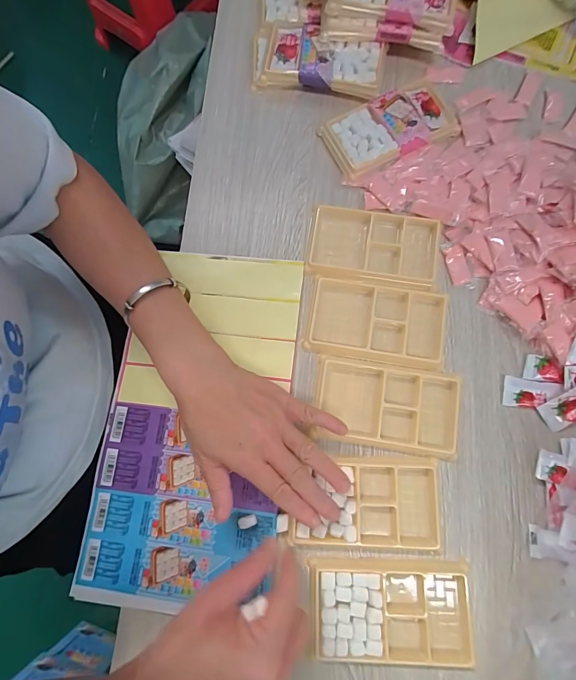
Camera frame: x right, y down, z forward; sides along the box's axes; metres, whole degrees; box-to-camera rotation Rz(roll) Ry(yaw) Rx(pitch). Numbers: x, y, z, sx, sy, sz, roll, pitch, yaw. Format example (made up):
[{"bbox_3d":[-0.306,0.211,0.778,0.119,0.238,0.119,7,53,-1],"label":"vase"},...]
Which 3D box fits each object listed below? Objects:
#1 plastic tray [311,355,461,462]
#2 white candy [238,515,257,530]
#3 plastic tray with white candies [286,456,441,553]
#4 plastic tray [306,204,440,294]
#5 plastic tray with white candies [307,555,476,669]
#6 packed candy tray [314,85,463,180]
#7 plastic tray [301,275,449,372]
[{"bbox_3d":[0.093,0.063,0.347,0.132,0.011,0.078,9,77,4],"label":"plastic tray"},{"bbox_3d":[-0.036,0.162,0.325,0.016,0.007,0.011,-13,77,-1],"label":"white candy"},{"bbox_3d":[0.069,0.146,0.328,0.129,0.014,0.078,2,77,2],"label":"plastic tray with white candies"},{"bbox_3d":[0.086,-0.095,0.376,0.130,0.011,0.078,10,78,4],"label":"plastic tray"},{"bbox_3d":[0.088,0.228,0.309,0.129,0.011,0.077,1,77,2],"label":"plastic tray with white candies"},{"bbox_3d":[0.111,-0.233,0.402,0.135,0.017,0.073,-26,78,-4],"label":"packed candy tray"},{"bbox_3d":[0.087,-0.017,0.364,0.134,0.011,0.078,10,78,4],"label":"plastic tray"}]

